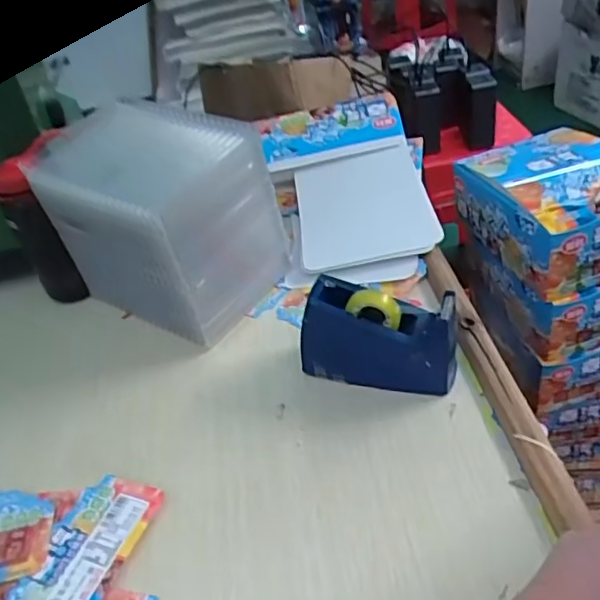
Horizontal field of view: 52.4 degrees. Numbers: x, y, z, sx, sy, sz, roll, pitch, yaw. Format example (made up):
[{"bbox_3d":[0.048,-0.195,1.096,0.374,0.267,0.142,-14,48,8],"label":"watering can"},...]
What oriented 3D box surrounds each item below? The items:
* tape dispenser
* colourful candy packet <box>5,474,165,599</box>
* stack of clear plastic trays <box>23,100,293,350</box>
[{"bbox_3d":[0.070,0.037,0.547,0.137,0.099,0.045,6,41,20],"label":"tape dispenser"},{"bbox_3d":[-0.168,0.197,0.459,0.071,0.007,0.144,12,42,19],"label":"colourful candy packet"},{"bbox_3d":[-0.159,-0.088,0.671,0.231,0.183,0.158,19,48,30],"label":"stack of clear plastic trays"}]

